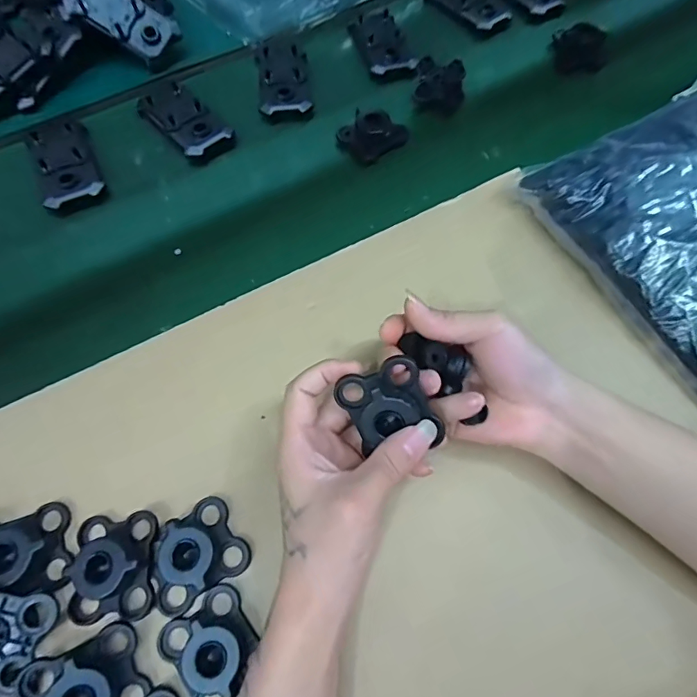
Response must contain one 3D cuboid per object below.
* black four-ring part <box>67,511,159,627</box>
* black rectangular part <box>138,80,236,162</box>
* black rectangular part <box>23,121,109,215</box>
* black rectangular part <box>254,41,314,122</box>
[{"bbox_3d":[-0.143,0.130,0.269,0.049,0.021,0.058,-3,68,-3],"label":"black four-ring part"},{"bbox_3d":[-0.161,-0.225,0.445,0.052,0.013,0.104,-41,75,-17],"label":"black rectangular part"},{"bbox_3d":[-0.264,-0.173,0.422,0.054,0.015,0.105,-23,70,-11],"label":"black rectangular part"},{"bbox_3d":[-0.068,-0.283,0.473,0.053,0.010,0.102,-7,68,-5],"label":"black rectangular part"}]

